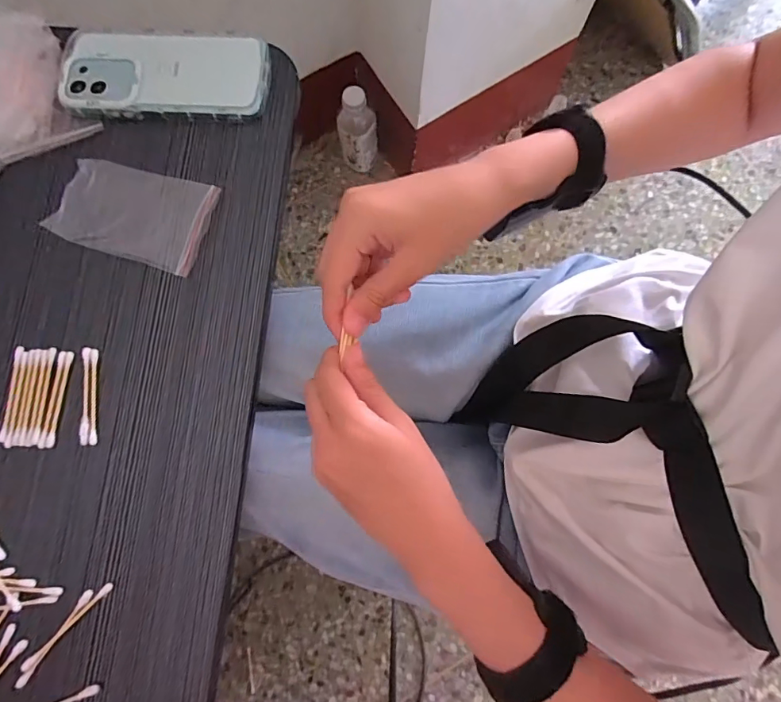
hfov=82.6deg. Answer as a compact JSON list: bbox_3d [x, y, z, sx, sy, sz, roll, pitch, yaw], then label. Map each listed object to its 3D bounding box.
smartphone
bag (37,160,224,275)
[{"bbox_3d":[-0.188,-0.231,0.371,0.166,0.008,0.075,2,80,0],"label":"smartphone"},{"bbox_3d":[-0.203,-0.110,0.351,0.116,0.005,0.075,16,80,3],"label":"bag"}]

